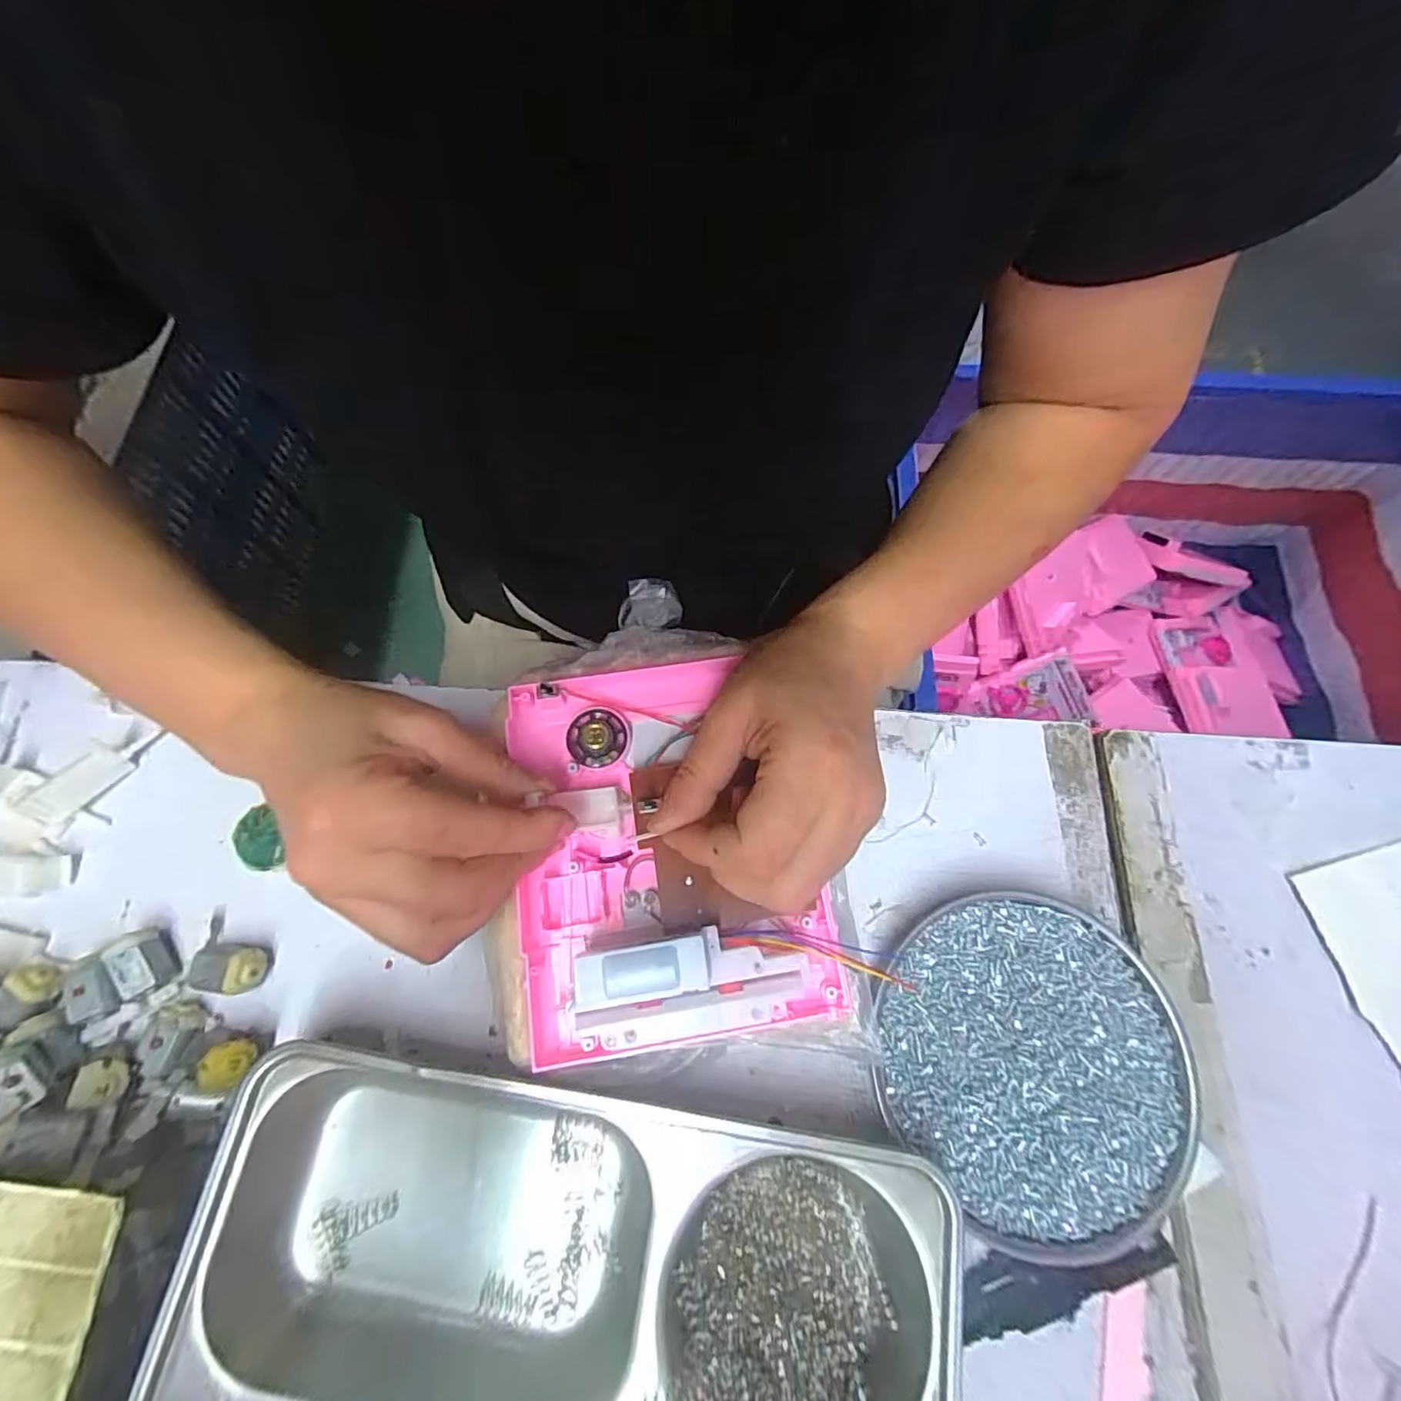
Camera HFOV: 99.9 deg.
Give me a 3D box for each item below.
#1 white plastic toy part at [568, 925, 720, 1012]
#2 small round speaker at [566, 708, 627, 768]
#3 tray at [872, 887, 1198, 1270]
[{"bbox_3d":[-0.020,0.103,0.226,0.055,0.017,0.021,-10,70,-5],"label":"white plastic toy part"},{"bbox_3d":[-0.050,0.017,0.279,0.027,0.010,0.028,1,70,-1],"label":"small round speaker"},{"bbox_3d":[0.145,0.158,0.262,0.126,0.018,0.134,1,70,-1],"label":"tray"}]

